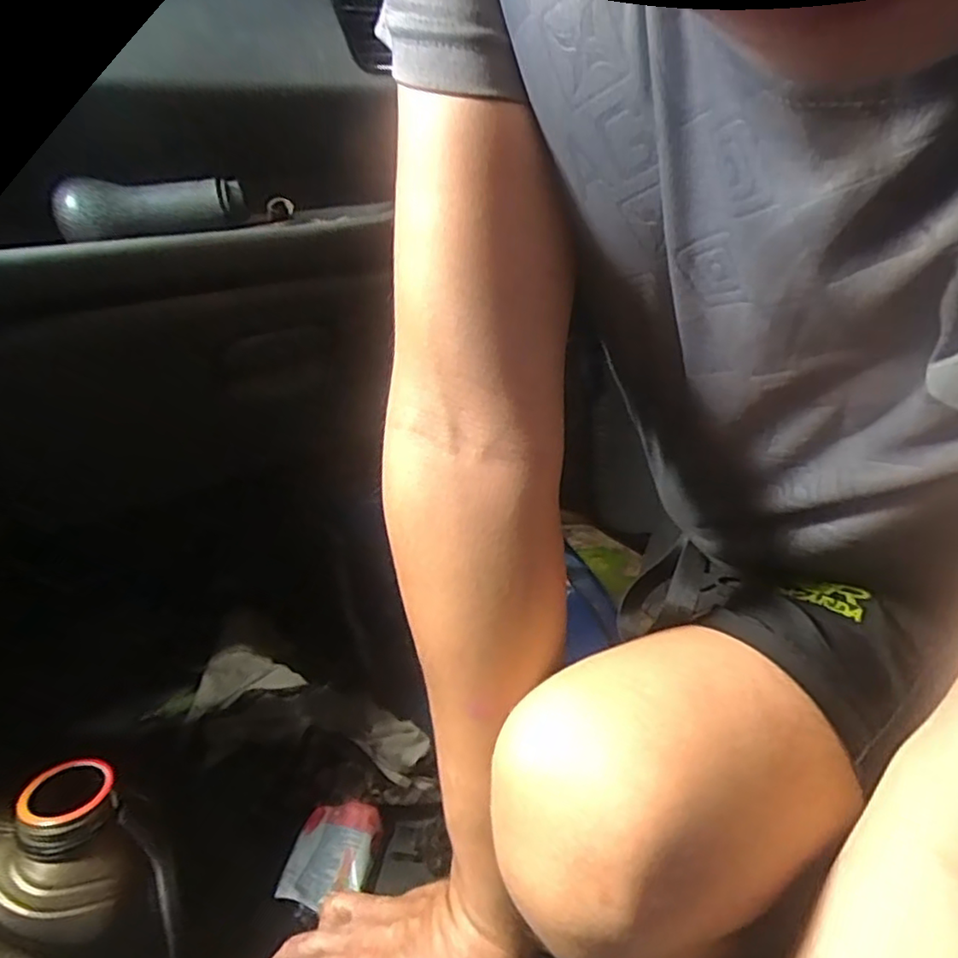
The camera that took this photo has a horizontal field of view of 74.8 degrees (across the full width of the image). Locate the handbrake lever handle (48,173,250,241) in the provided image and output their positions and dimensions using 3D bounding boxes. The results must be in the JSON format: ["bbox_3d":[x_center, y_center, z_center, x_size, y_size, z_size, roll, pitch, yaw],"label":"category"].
[{"bbox_3d":[-0.199,-0.167,0.381,0.106,0.032,0.026,-15,27,-18],"label":"handbrake lever handle"}]

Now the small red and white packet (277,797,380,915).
[{"bbox_3d":[-0.140,0.353,0.591,0.070,0.024,0.095,1,26,14],"label":"small red and white packet"}]

